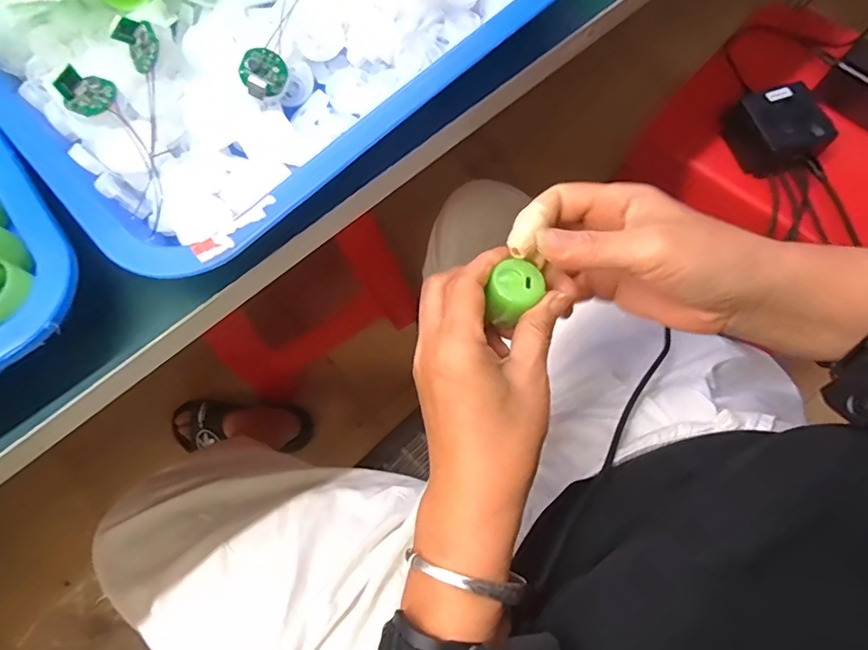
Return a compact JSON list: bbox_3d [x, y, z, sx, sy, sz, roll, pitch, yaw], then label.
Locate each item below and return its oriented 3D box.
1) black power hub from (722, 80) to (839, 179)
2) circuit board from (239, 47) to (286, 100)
[{"bbox_3d":[0.364,-0.207,0.540,0.071,0.050,0.088,-26,73,-7],"label":"black power hub"},{"bbox_3d":[-0.089,-0.133,0.265,0.023,0.013,0.024,29,77,-23],"label":"circuit board"}]

